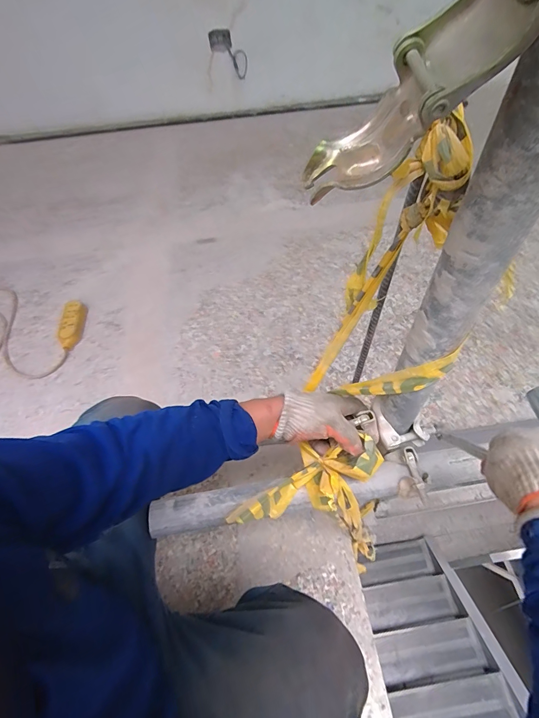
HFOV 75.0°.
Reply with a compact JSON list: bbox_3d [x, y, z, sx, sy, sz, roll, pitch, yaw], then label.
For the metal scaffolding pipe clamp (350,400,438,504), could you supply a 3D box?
[{"bbox_3d":[0.179,0.119,0.493,0.077,0.061,0.141,-38,94,-19],"label":"metal scaffolding pipe clamp"}]

